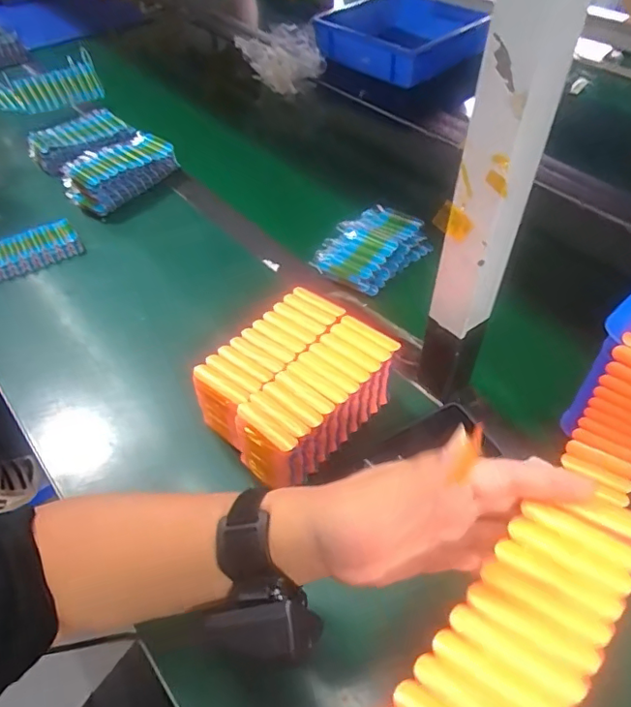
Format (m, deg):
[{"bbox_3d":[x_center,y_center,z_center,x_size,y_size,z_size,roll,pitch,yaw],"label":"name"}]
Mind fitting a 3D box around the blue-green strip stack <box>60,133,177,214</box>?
[{"bbox_3d":[-0.304,-0.283,0.842,0.094,0.056,0.161,26,54,21],"label":"blue-green strip stack"}]

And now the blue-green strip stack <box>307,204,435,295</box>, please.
[{"bbox_3d":[0.074,-0.142,0.727,0.104,0.034,0.157,35,58,27],"label":"blue-green strip stack"}]

